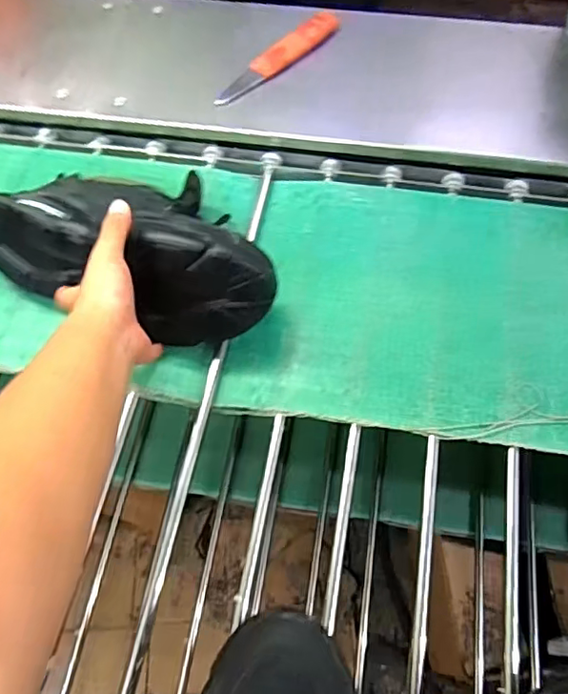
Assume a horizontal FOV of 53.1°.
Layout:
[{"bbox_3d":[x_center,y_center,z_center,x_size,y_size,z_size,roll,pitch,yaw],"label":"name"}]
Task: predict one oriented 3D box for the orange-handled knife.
[{"bbox_3d":[-0.006,-0.345,0.684,0.190,0.022,0.030,-43,68,-16],"label":"orange-handled knife"}]

